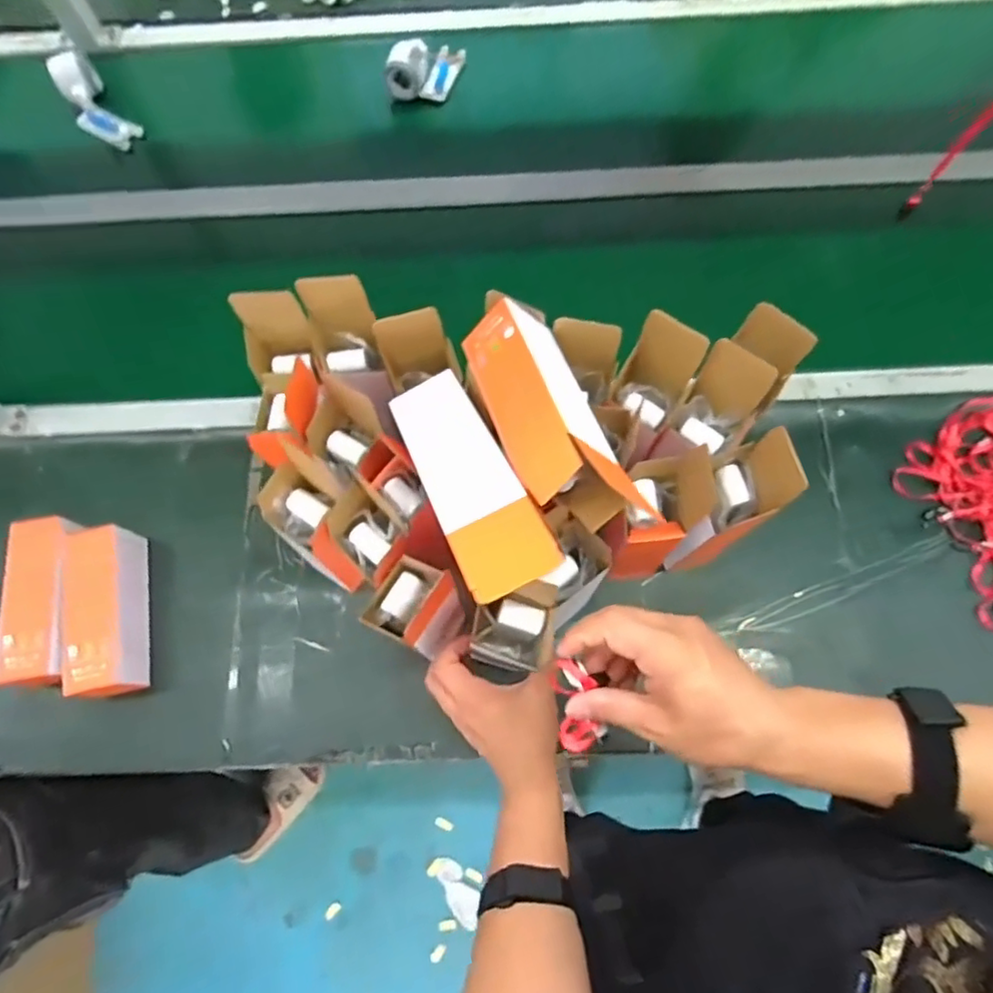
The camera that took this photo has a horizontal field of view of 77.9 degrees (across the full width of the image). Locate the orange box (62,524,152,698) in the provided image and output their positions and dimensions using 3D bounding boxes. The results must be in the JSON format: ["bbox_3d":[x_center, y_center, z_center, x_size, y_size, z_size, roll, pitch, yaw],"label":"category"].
[{"bbox_3d":[-0.437,0.130,0.695,0.066,0.065,0.185,-12,72,-2],"label":"orange box"}]

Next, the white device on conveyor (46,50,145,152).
[{"bbox_3d":[-0.611,-0.596,0.935,0.066,0.038,0.146,-37,100,-10],"label":"white device on conveyor"}]

